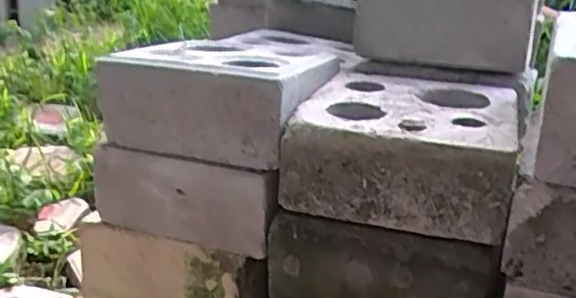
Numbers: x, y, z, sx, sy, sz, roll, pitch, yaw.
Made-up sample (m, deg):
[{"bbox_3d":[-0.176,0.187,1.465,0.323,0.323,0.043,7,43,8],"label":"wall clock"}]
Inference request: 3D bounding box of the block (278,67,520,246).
[{"bbox_3d":[0.119,-0.011,0.609,0.199,0.091,0.216,12,24,16],"label":"block"}]

